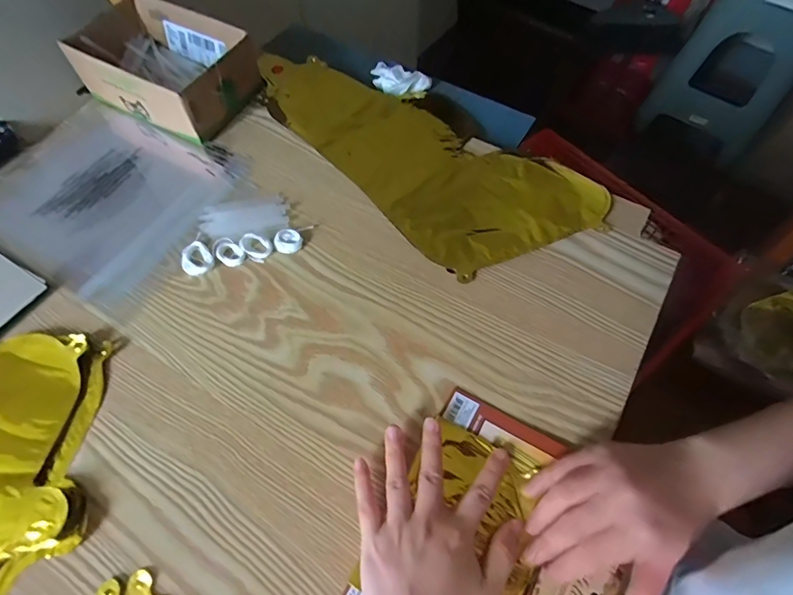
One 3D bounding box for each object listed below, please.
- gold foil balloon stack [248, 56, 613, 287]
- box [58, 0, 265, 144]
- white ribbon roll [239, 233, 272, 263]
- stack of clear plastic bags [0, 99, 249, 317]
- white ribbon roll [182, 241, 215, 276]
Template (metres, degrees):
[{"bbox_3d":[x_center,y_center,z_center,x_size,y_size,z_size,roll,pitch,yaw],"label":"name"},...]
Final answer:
[{"bbox_3d":[0.018,-0.183,0.511,0.193,0.014,0.418,-40,69,-19],"label":"gold foil balloon stack"},{"bbox_3d":[-0.280,-0.278,0.528,0.195,0.065,0.135,23,64,12],"label":"box"},{"bbox_3d":[-0.142,-0.053,0.437,0.032,0.013,0.024,27,65,14],"label":"white ribbon roll"},{"bbox_3d":[-0.331,-0.121,0.491,0.254,0.017,0.214,27,65,14],"label":"stack of clear plastic bags"},{"bbox_3d":[-0.200,-0.038,0.435,0.029,0.008,0.036,-32,66,-16],"label":"white ribbon roll"}]

